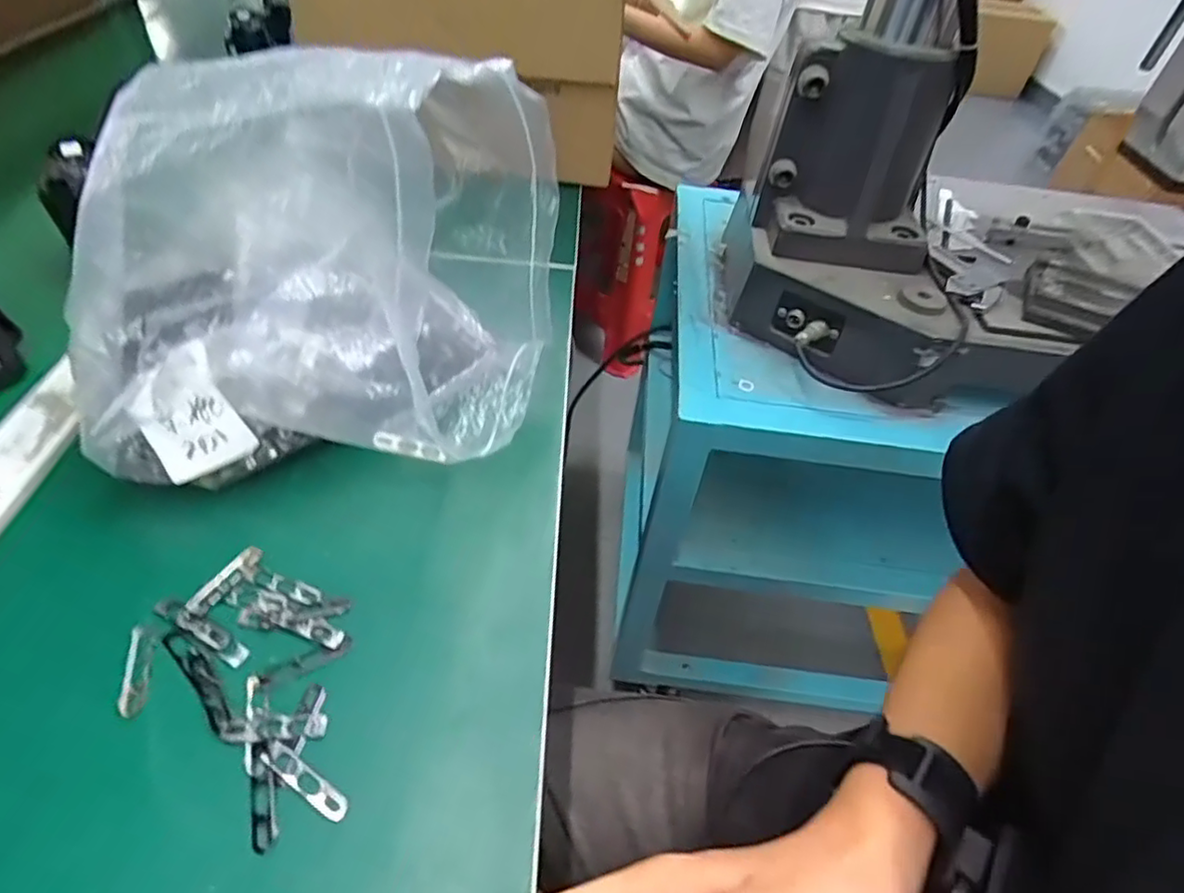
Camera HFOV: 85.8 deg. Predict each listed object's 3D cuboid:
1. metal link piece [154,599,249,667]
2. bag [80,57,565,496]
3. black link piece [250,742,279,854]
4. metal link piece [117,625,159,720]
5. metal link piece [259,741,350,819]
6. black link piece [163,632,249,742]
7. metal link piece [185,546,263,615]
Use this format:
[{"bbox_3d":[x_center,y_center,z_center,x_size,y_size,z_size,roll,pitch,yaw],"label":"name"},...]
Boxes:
[{"bbox_3d":[-0.192,0.089,0.312,0.058,0.004,0.010,25,48,15],"label":"metal link piece"},{"bbox_3d":[-0.143,-0.106,0.372,0.245,0.187,0.198,0,47,-6],"label":"bag"},{"bbox_3d":[-0.138,0.145,0.267,0.009,0.004,0.043,-11,49,-19],"label":"black link piece"},{"bbox_3d":[-0.213,0.104,0.298,0.011,0.004,0.043,-6,48,-14],"label":"metal link piece"},{"bbox_3d":[-0.123,0.143,0.272,0.045,0.004,0.010,29,49,18],"label":"metal link piece"},{"bbox_3d":[-0.180,0.110,0.295,0.069,0.004,0.011,38,52,25],"label":"black link piece"},{"bbox_3d":[-0.191,0.069,0.333,0.013,0.004,0.043,23,48,13],"label":"metal link piece"}]

